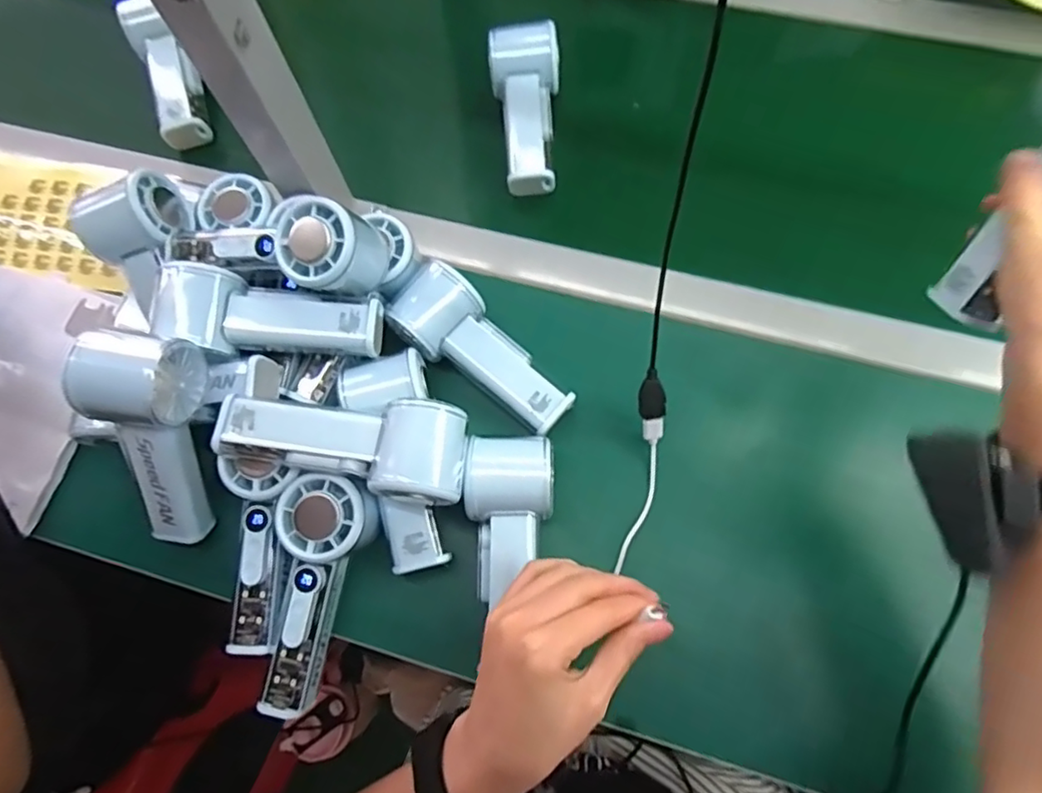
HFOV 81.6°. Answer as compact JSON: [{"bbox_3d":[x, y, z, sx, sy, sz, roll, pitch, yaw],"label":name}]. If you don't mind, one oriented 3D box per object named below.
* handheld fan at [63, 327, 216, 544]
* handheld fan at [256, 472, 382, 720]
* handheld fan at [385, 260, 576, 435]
[{"bbox_3d":[-0.237,0.030,0.394,0.053,0.154,0.059,8,29,6],"label":"handheld fan"},{"bbox_3d":[-0.136,0.126,0.401,0.057,0.047,0.152,13,89,7],"label":"handheld fan"},{"bbox_3d":[-0.029,-0.030,0.452,0.148,0.062,0.059,39,76,15],"label":"handheld fan"}]

